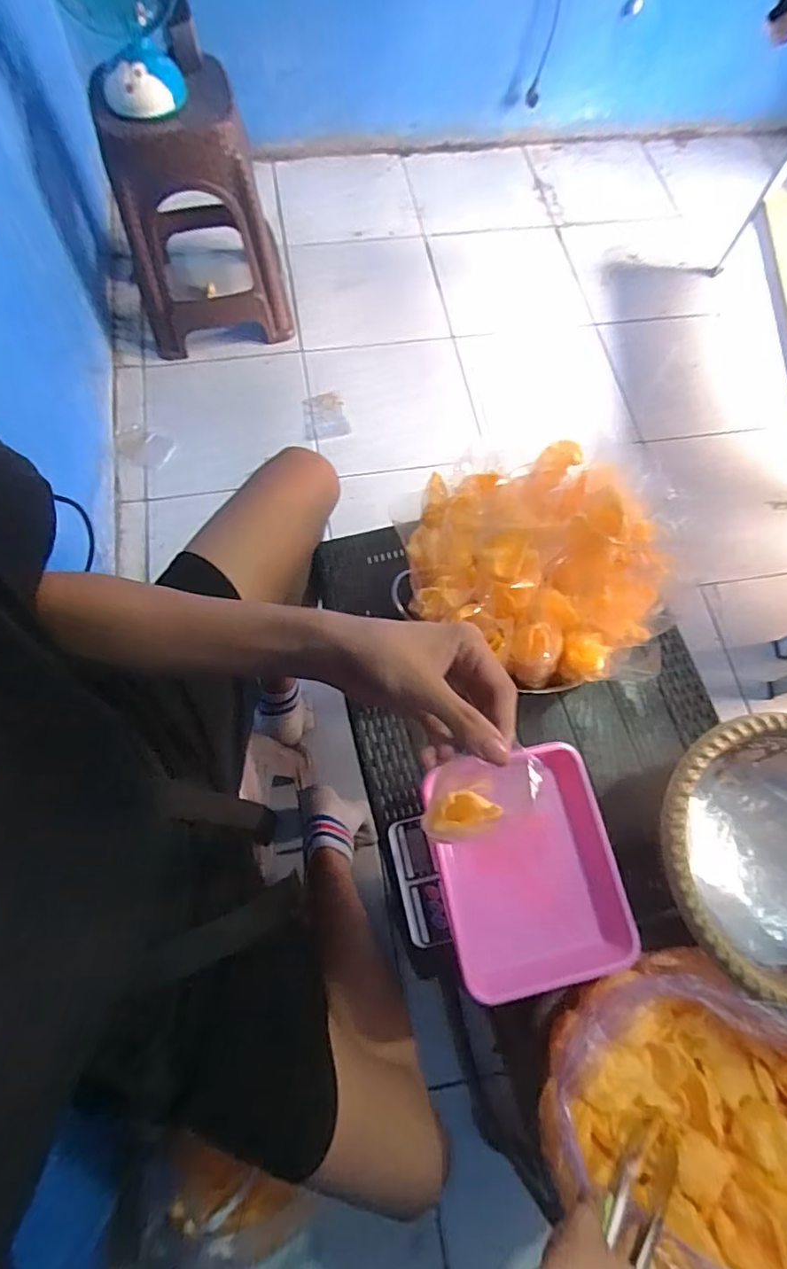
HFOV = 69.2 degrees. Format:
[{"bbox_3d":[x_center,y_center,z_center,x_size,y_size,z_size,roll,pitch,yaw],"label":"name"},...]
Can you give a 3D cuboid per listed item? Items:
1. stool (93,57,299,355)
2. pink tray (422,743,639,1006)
[{"bbox_3d":[-0.472,-0.978,1.348,0.385,0.470,0.312,-9,71,-6],"label":"stool"},{"bbox_3d":[0.141,0.245,0.613,0.185,0.048,0.227,-11,71,-7],"label":"pink tray"}]

